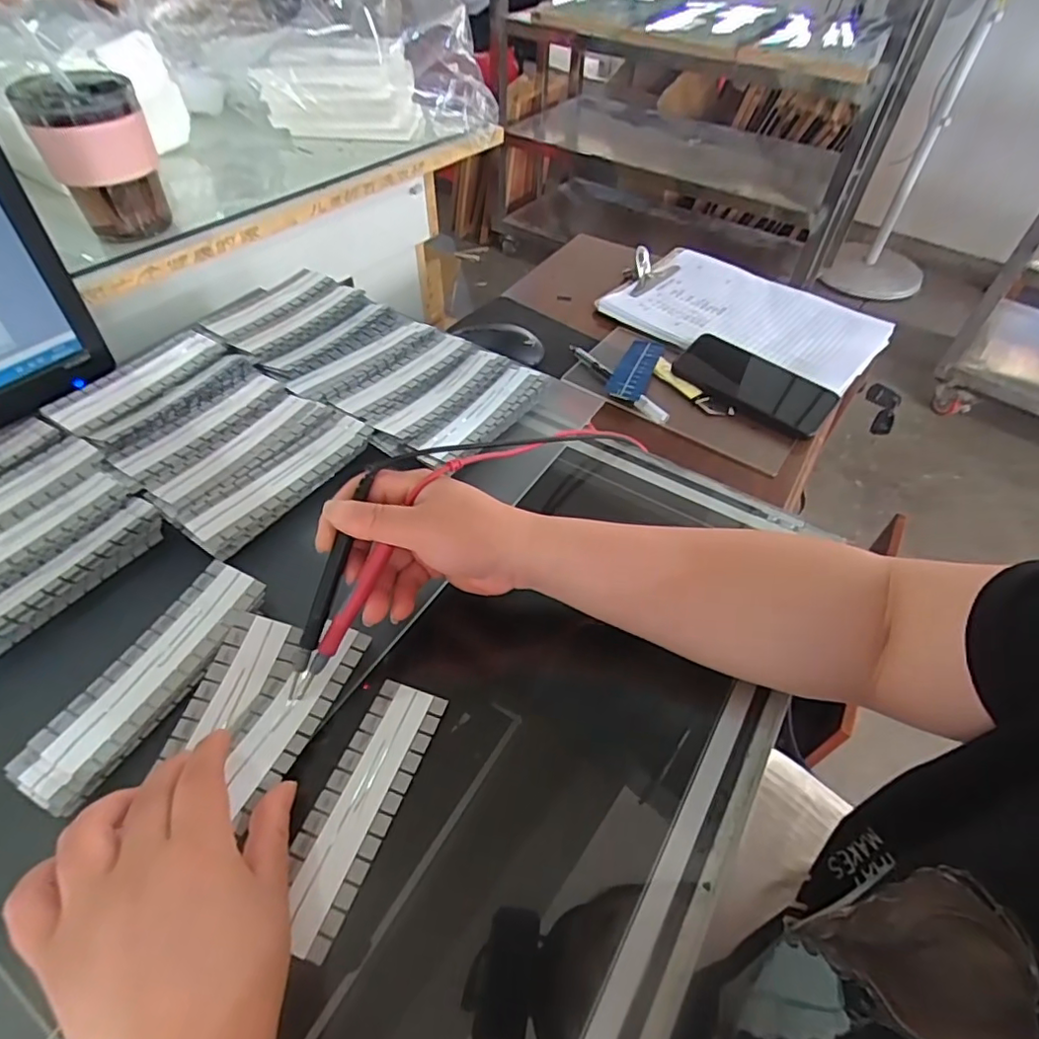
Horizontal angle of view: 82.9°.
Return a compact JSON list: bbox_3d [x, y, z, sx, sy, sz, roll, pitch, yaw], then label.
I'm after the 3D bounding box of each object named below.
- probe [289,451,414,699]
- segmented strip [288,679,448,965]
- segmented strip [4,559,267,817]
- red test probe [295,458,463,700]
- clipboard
[{"bbox_3d":[-0.099,0.027,0.328,0.018,0.014,0.147,20,82,12],"label":"probe"},{"bbox_3d":[-0.080,0.140,0.295,0.039,0.004,0.123,17,51,12],"label":"segmented strip"},{"bbox_3d":[-0.200,0.084,0.321,0.042,0.010,0.139,24,54,15],"label":"segmented strip"},{"bbox_3d":[-0.078,0.032,0.324,0.010,0.012,0.156,32,86,20],"label":"red test probe"},{"bbox_3d":[0.280,-0.257,0.743,0.315,0.021,0.218,29,55,22],"label":"clipboard"}]

